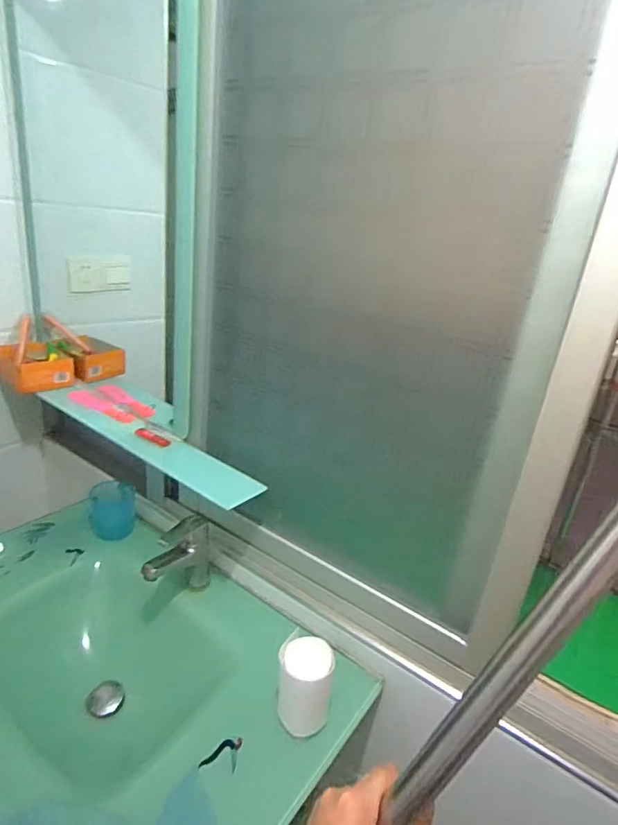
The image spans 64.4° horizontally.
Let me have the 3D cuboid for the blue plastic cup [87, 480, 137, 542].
[{"bbox_3d":[-0.428,0.211,1.074,0.091,0.091,0.094,6,22,-2],"label":"blue plastic cup"}]

